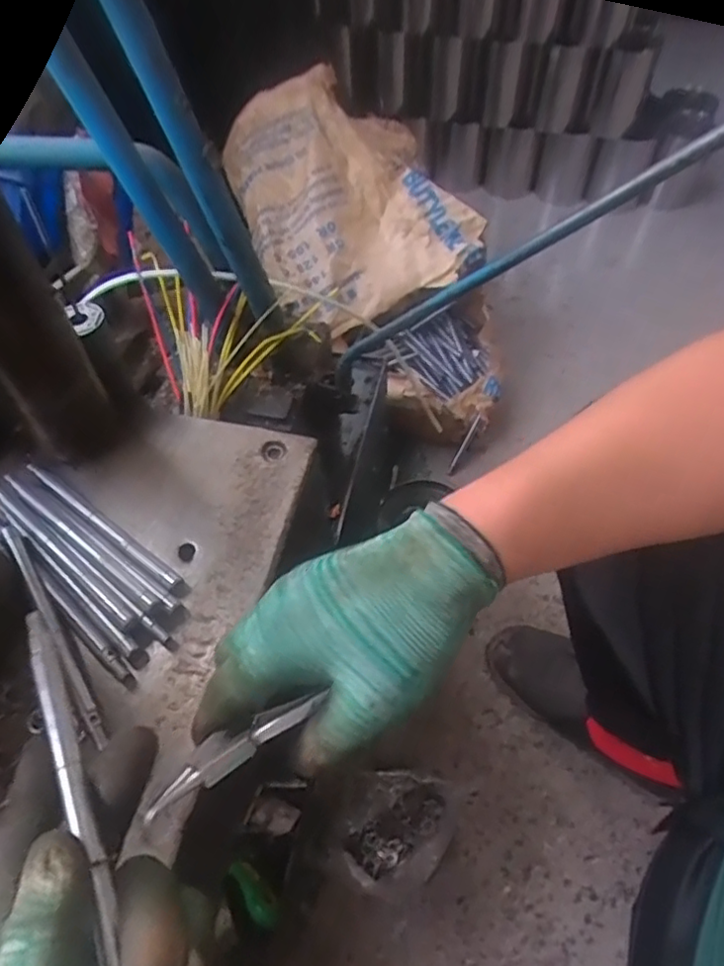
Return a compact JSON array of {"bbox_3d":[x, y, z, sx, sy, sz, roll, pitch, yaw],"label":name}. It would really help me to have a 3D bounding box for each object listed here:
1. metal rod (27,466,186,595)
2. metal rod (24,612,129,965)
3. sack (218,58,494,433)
[{"bbox_3d":[-0.185,0.027,0.434,0.160,0.007,0.010,32,62,22],"label":"metal rod"},{"bbox_3d":[-0.123,0.122,0.260,0.012,0.006,0.156,-26,59,-15],"label":"metal rod"},{"bbox_3d":[0.004,-0.384,1.034,0.352,0.317,0.528,-15,56,-8],"label":"sack"}]

